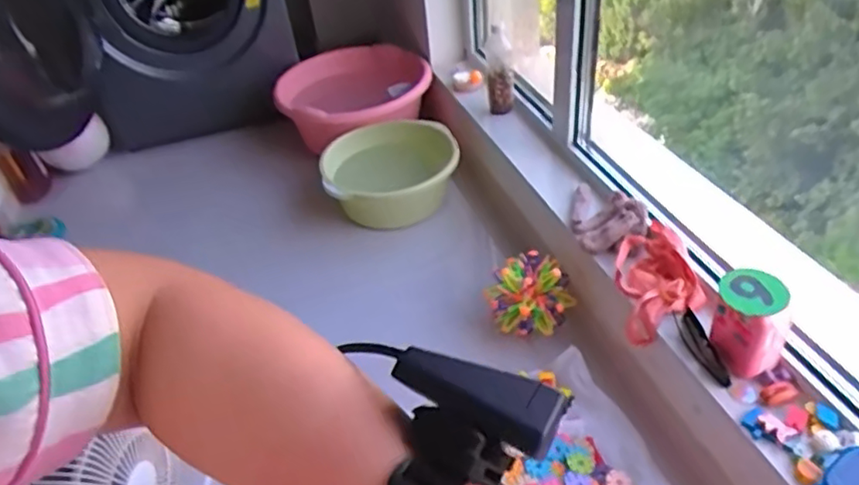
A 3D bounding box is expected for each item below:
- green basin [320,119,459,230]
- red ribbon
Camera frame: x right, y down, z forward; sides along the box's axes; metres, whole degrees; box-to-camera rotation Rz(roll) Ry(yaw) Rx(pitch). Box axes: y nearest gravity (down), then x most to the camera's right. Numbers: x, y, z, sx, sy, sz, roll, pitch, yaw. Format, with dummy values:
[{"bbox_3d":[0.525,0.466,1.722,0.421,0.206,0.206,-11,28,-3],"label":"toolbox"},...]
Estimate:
[{"bbox_3d":[-0.113,-0.175,1.715,0.370,0.196,0.370,-5,40,4],"label":"green basin"},{"bbox_3d":[0.399,0.062,1.080,0.126,0.106,0.192,-5,40,4],"label":"red ribbon"}]

